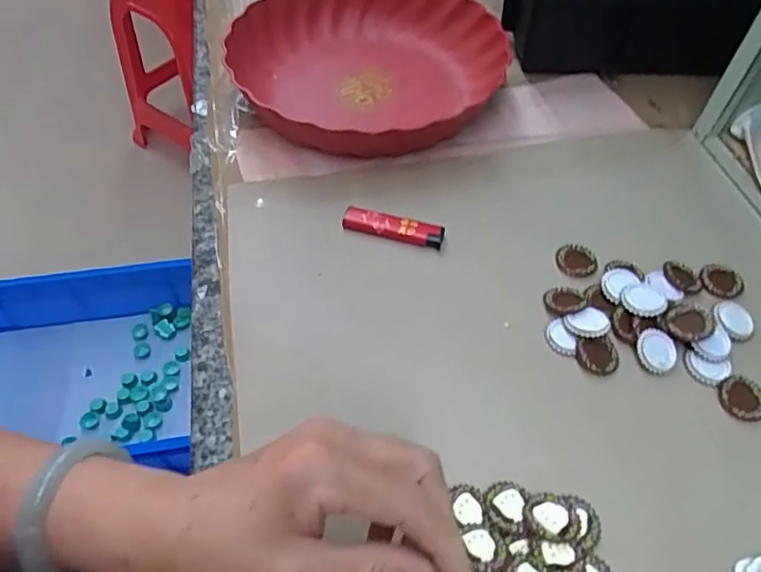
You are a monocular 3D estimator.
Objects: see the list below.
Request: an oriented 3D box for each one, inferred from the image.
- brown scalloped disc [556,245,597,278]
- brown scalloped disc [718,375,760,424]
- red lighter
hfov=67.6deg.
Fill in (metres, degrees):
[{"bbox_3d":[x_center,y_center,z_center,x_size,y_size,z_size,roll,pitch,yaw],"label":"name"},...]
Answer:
[{"bbox_3d":[0.140,-0.019,0.409,0.027,0.004,0.028,1,54,-1],"label":"brown scalloped disc"},{"bbox_3d":[0.221,0.069,0.346,0.028,0.005,0.027,-16,55,-12],"label":"brown scalloped disc"},{"bbox_3d":[0.009,-0.043,0.418,0.074,0.011,0.018,13,54,8],"label":"red lighter"}]

